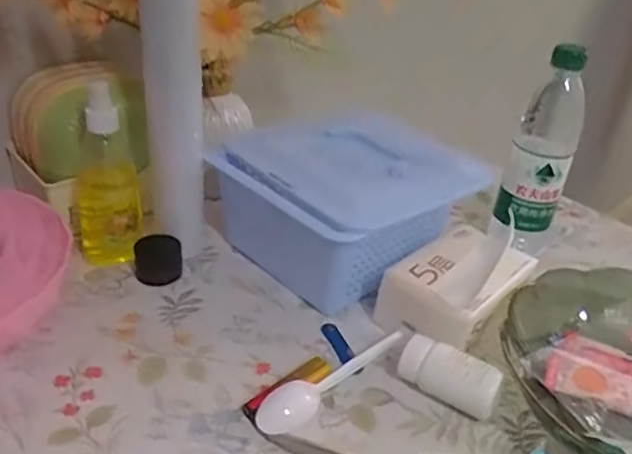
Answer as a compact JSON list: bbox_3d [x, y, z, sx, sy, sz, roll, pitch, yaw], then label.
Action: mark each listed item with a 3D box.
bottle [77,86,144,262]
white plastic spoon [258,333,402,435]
[{"bbox_3d":[-0.198,-0.049,0.589,0.058,0.174,0.051,-8,35,-20],"label":"bottle"},{"bbox_3d":[0.016,0.123,0.506,0.156,0.015,0.032,-23,42,-37],"label":"white plastic spoon"}]

